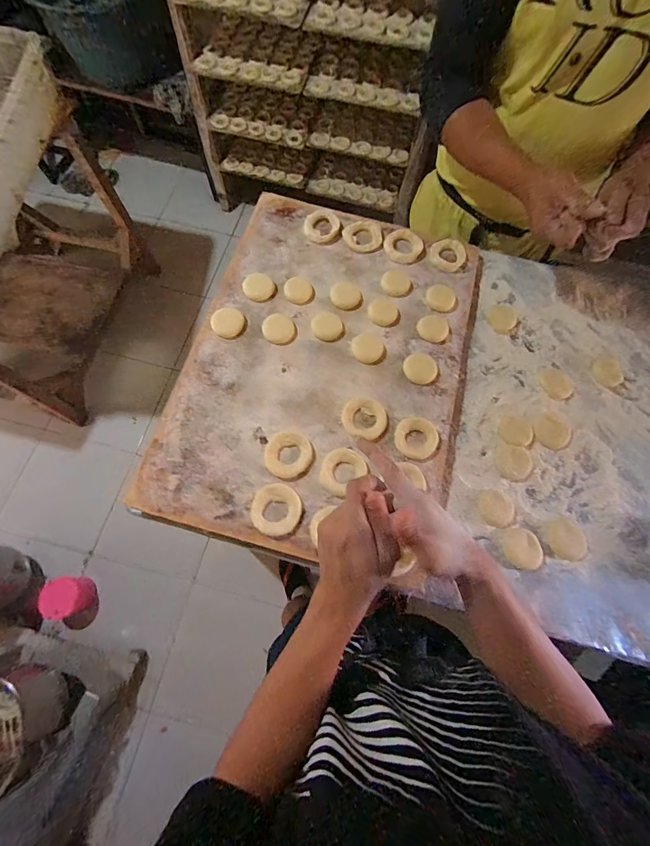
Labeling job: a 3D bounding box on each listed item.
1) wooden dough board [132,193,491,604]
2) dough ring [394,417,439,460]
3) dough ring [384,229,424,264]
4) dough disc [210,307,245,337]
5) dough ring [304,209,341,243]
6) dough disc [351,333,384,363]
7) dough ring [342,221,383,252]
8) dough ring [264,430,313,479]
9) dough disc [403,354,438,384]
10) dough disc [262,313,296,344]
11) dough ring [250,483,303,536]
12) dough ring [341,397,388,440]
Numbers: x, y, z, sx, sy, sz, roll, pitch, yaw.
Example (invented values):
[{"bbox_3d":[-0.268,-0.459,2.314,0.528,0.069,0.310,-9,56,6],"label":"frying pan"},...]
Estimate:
[{"bbox_3d":[0.007,-0.097,0.578,0.444,0.027,0.586,14,71,3],"label":"wooden dough board"},{"bbox_3d":[0.137,0.022,0.532,0.065,0.007,0.062,0,71,-1],"label":"dough ring"},{"bbox_3d":[0.143,-0.320,0.647,0.069,0.019,0.061,15,72,4],"label":"dough ring"},{"bbox_3d":[-0.160,-0.166,0.585,0.052,0.009,0.050,0,71,-1],"label":"dough disc"},{"bbox_3d":[-0.005,-0.361,0.654,0.064,0.010,0.071,12,71,3],"label":"dough ring"},{"bbox_3d":[0.070,-0.122,0.582,0.050,0.004,0.051,0,71,-1],"label":"dough disc"},{"bbox_3d":[0.069,-0.343,0.654,0.070,0.011,0.062,-9,72,-5],"label":"dough ring"},{"bbox_3d":[-0.054,0.045,0.523,0.067,0.008,0.067,0,71,-1],"label":"dough ring"},{"bbox_3d":[0.154,-0.088,0.574,0.052,0.004,0.052,0,71,-1],"label":"dough disc"},{"bbox_3d":[-0.076,-0.156,0.585,0.052,0.015,0.045,-5,72,-3],"label":"dough disc"},{"bbox_3d":[-0.067,0.120,0.496,0.067,0.012,0.068,0,71,-1],"label":"dough ring"},{"bbox_3d":[0.060,-0.007,0.538,0.063,0.012,0.067,0,71,-1],"label":"dough ring"}]

